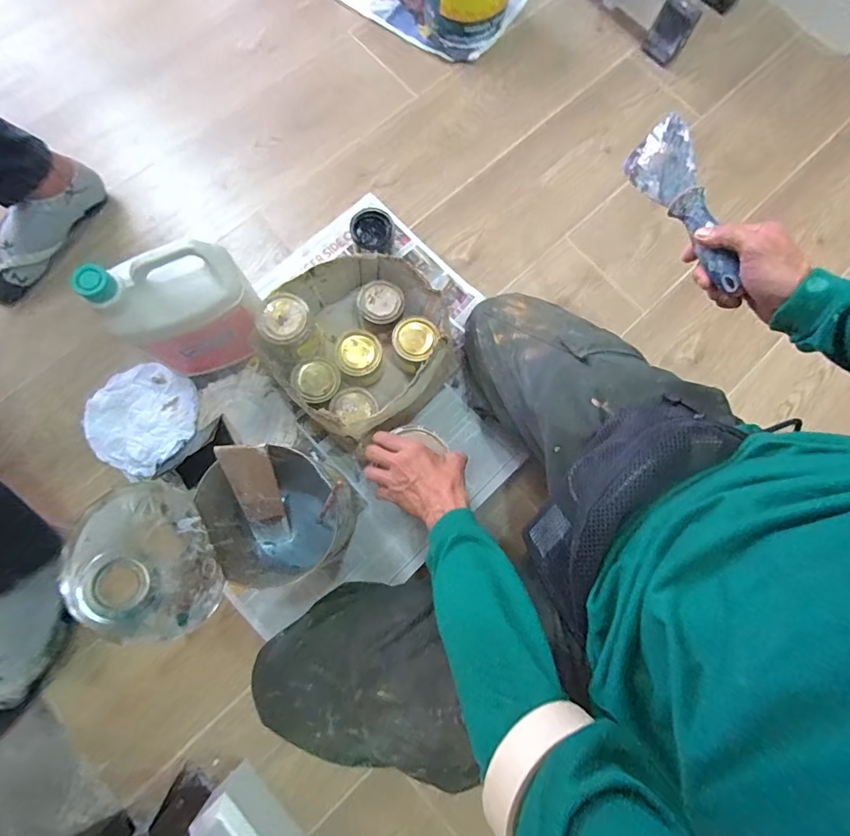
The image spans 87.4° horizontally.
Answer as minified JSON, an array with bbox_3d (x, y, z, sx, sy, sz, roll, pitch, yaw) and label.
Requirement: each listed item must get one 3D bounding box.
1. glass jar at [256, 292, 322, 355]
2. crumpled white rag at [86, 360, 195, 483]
[{"bbox_3d":[-0.189,-0.127,0.633,0.078,0.086,0.075,1,79,-2],"label":"glass jar"},{"bbox_3d":[-0.452,-0.002,0.709,0.173,0.024,0.172,30,79,3],"label":"crumpled white rag"}]

